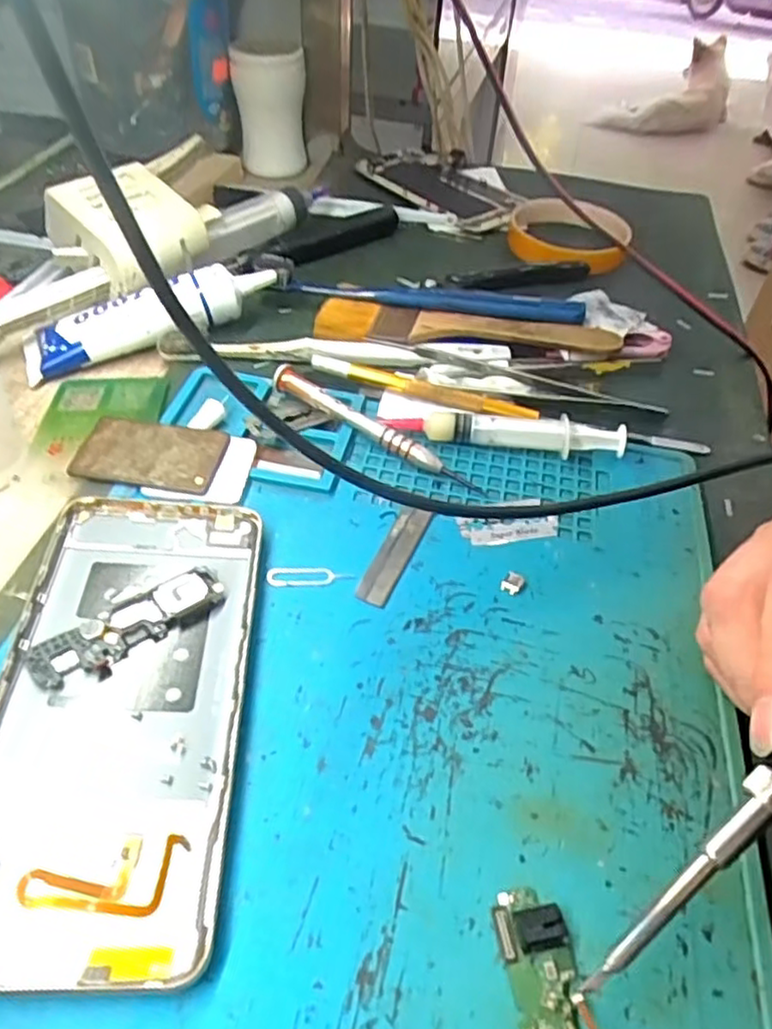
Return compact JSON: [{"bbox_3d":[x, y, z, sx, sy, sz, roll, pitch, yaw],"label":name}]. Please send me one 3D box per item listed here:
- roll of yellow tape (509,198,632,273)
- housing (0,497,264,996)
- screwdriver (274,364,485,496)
[{"bbox_3d":[0.126,-0.197,0.472,0.079,0.021,0.093,11,47,6],"label":"roll of yellow tape"},{"bbox_3d":[-0.085,0.057,0.221,0.075,0.014,0.159,1,46,-4],"label":"housing"},{"bbox_3d":[-0.005,-0.040,0.316,0.111,0.016,0.009,27,50,20],"label":"screwdriver"}]

